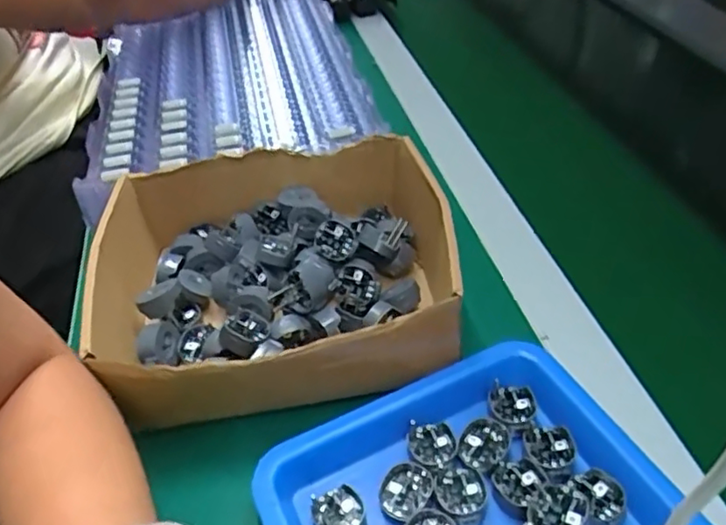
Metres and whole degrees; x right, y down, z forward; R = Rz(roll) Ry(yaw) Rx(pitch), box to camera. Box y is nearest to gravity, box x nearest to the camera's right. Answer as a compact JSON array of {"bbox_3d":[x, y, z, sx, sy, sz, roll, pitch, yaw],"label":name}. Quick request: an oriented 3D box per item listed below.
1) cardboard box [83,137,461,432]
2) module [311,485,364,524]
[{"bbox_3d":[-0.056,0.002,0.403,0.213,0.067,0.199,-5,41,-1],"label":"cardboard box"},{"bbox_3d":[-0.012,0.124,0.306,0.024,0.005,0.026,-2,41,2],"label":"module"}]

